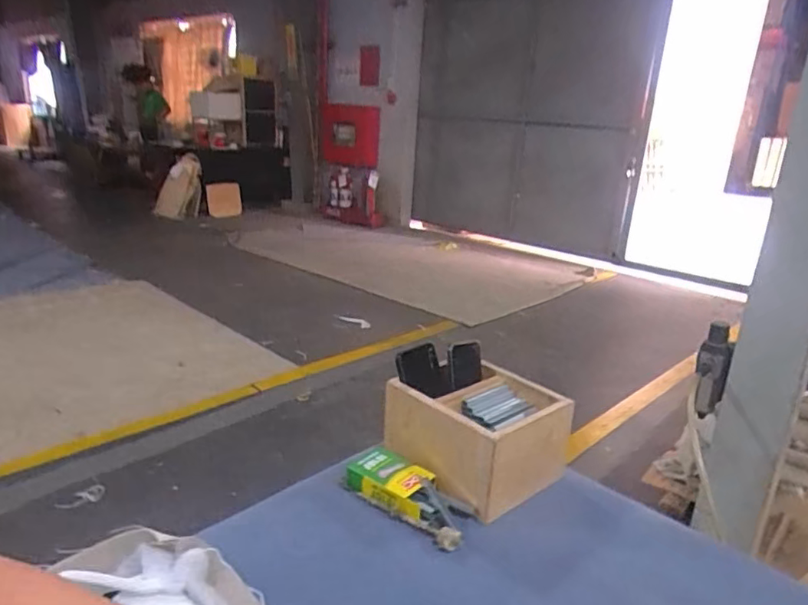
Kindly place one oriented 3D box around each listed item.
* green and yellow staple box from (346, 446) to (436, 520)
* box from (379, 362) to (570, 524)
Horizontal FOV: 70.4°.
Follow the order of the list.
[{"bbox_3d":[-0.017,0.260,0.830,0.132,0.038,0.085,15,22,35],"label":"green and yellow staple box"},{"bbox_3d":[0.115,0.197,0.886,0.211,0.132,0.206,-12,23,-38],"label":"box"}]

